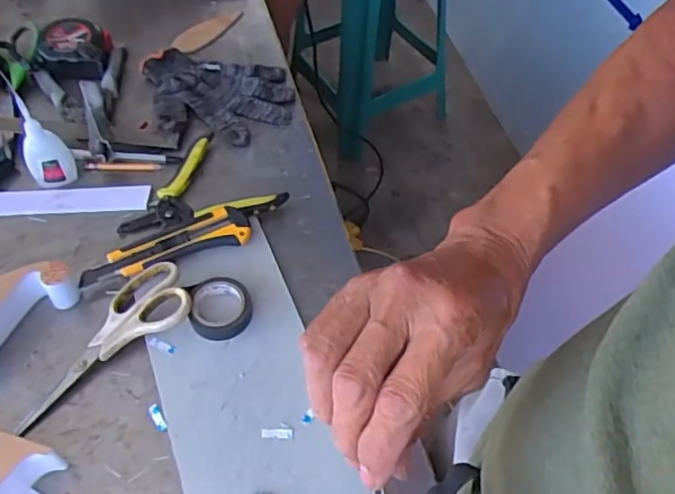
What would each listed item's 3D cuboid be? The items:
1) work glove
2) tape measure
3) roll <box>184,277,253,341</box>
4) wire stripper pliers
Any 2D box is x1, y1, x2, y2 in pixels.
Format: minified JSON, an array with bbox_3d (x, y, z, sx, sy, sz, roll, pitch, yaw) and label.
[{"bbox_3d":[-0.154,-0.181,0.739,0.189,0.023,0.147,8,54,5],"label":"work glove"},{"bbox_3d":[-0.332,-0.251,0.770,0.084,0.044,0.087,2,54,-1],"label":"tape measure"},{"bbox_3d":[-0.108,0.055,0.562,0.055,0.019,0.061,-11,55,-9],"label":"roll"},{"bbox_3d":[-0.152,-0.050,0.644,0.136,0.021,0.153,37,62,23],"label":"wire stripper pliers"}]

